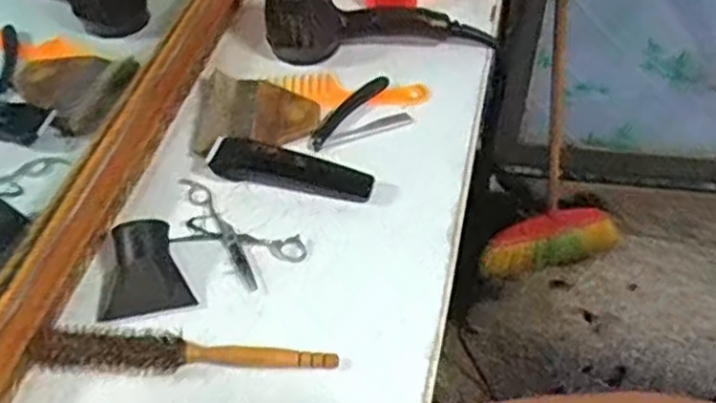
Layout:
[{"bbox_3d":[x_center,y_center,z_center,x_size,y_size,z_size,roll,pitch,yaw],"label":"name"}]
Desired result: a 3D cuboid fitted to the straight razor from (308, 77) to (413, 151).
[{"bbox_3d":[-0.006,-0.098,0.811,0.114,0.021,0.070,-18,51,-13],"label":"straight razor"}]

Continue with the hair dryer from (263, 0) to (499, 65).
[{"bbox_3d":[0.025,-0.227,0.882,0.284,0.115,0.075,0,46,-13],"label":"hair dryer"}]

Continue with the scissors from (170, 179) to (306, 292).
[{"bbox_3d":[-0.132,0.031,0.708,0.161,0.010,0.069,28,55,23],"label":"scissors"}]

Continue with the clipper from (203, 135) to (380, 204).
[{"bbox_3d":[-0.070,-0.036,0.736,0.169,0.043,0.031,9,50,10],"label":"clipper"}]

